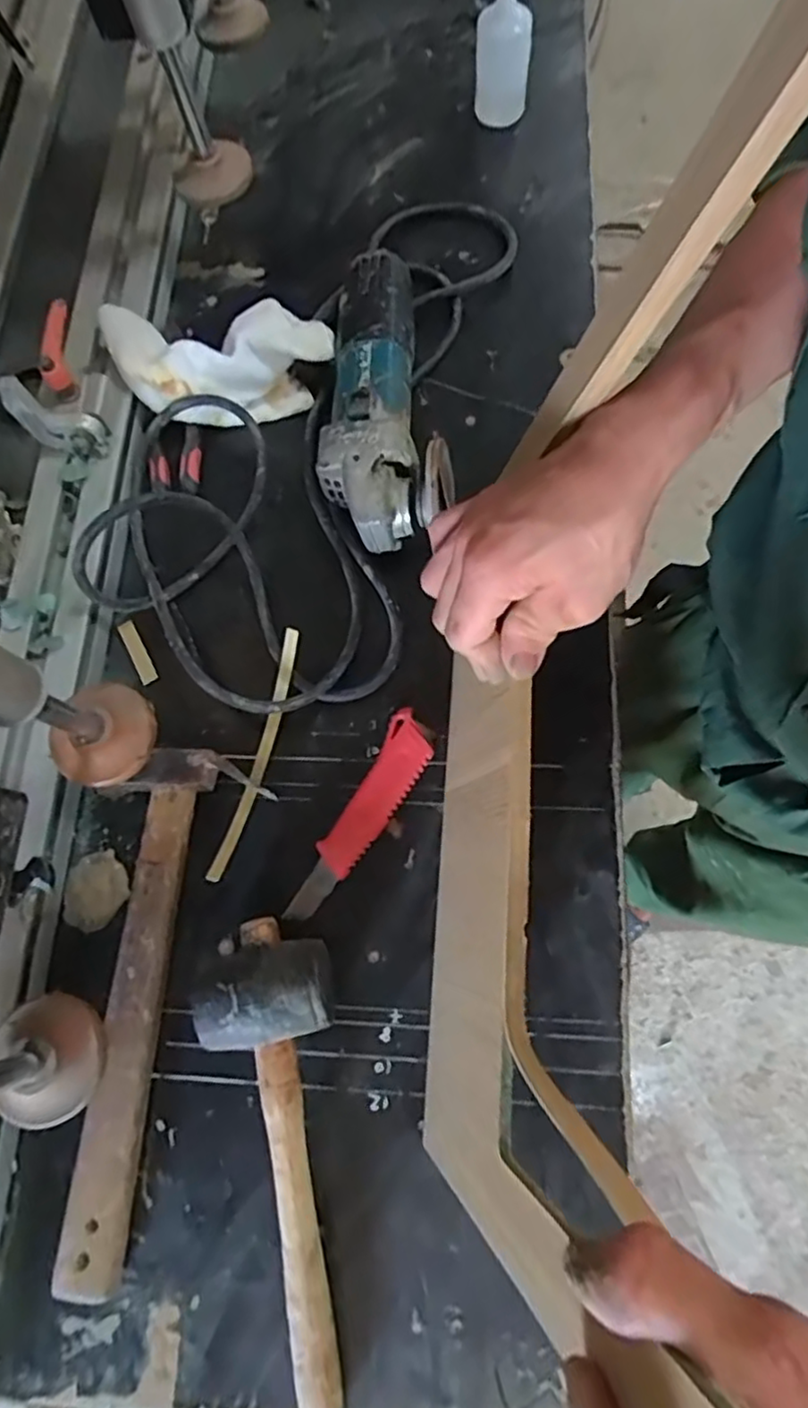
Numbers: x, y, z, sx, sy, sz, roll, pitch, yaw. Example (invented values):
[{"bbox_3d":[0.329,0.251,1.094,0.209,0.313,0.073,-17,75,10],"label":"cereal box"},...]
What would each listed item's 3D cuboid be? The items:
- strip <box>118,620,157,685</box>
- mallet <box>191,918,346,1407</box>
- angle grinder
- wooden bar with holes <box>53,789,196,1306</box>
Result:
[{"bbox_3d":[-0.216,-0.041,0.541,0.015,0.008,0.056,-30,74,-5],"label":"strip"},{"bbox_3d":[-0.075,0.279,0.406,0.084,0.062,0.283,-6,73,2],"label":"mallet"},{"bbox_3d":[-0.025,-0.245,0.540,0.097,0.083,0.273,-8,73,1],"label":"angle grinder"},{"bbox_3d":[-0.182,0.213,0.453,0.034,0.026,0.304,3,74,4],"label":"wooden bar with holes"}]

